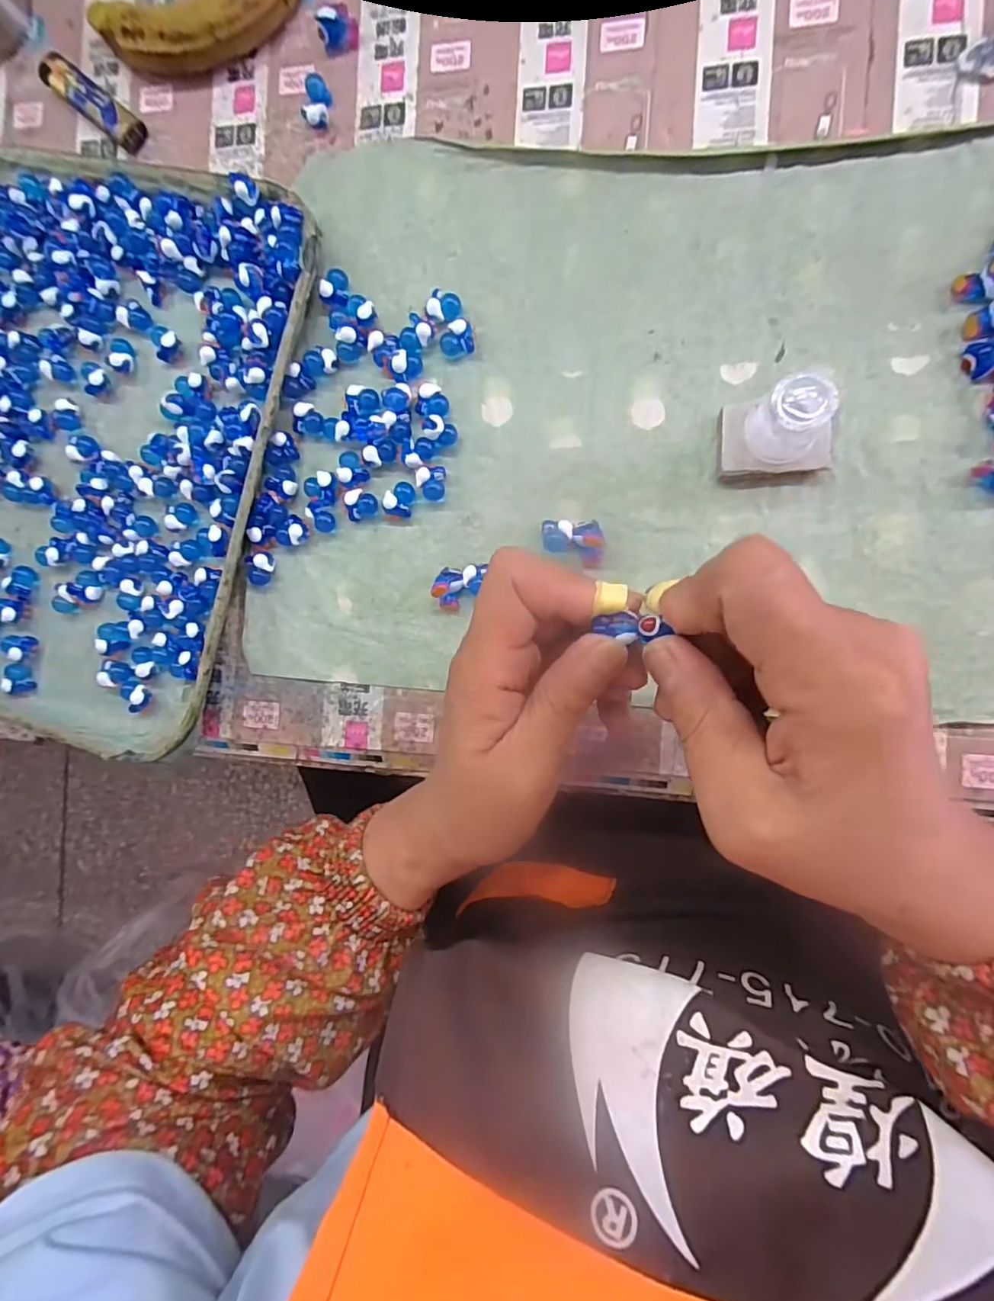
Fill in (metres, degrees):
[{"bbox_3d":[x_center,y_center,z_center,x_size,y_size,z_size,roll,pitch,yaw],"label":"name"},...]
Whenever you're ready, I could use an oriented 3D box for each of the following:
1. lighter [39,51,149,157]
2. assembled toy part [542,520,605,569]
[{"bbox_3d":[-0.249,-0.337,0.340,0.076,0.014,0.020,41,95,7],"label":"lighter"},{"bbox_3d":[0.040,-0.056,0.292,0.031,0.011,0.024,3,90,9],"label":"assembled toy part"}]

